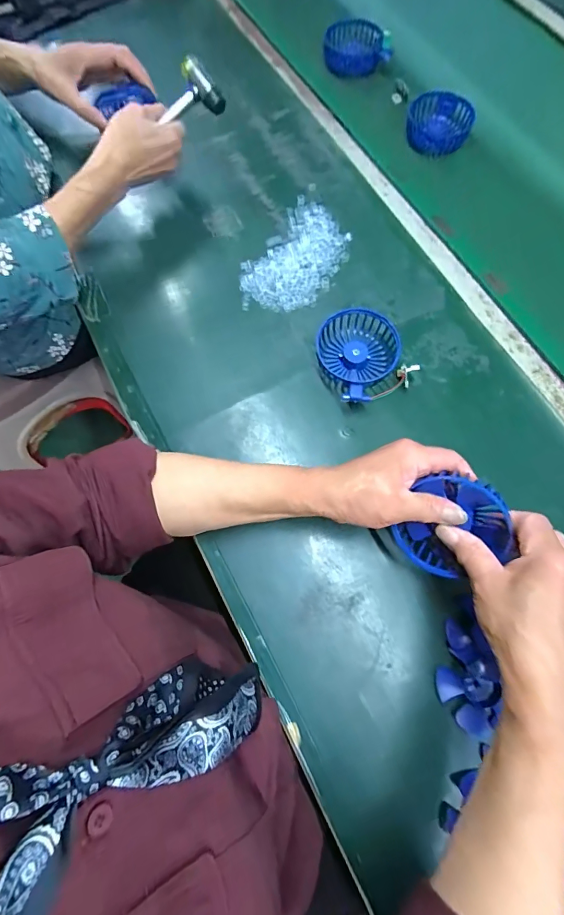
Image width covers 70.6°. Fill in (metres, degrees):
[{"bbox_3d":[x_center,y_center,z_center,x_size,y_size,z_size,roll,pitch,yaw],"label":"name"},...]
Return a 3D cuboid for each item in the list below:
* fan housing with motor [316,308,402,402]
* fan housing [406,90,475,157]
[{"bbox_3d":[0.089,-0.115,0.446,0.085,0.033,0.099,-24,74,-8],"label":"fan housing with motor"},{"bbox_3d":[0.222,-0.473,0.569,0.086,0.034,0.089,15,72,5],"label":"fan housing"}]

